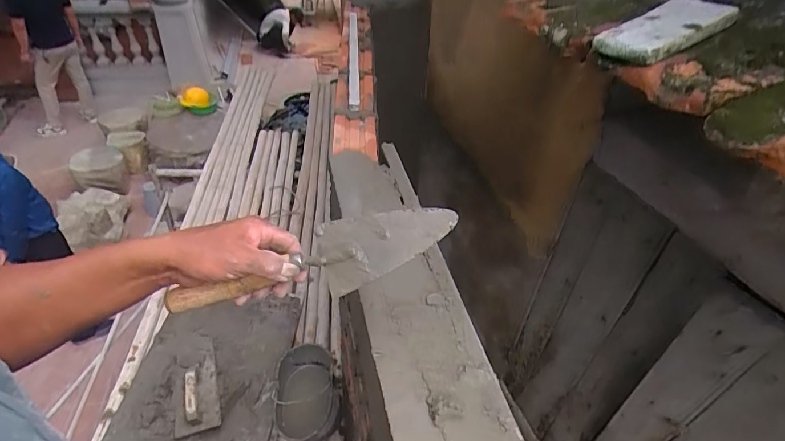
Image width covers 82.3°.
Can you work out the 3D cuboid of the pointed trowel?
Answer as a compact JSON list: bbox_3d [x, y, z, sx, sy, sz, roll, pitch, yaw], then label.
[{"bbox_3d":[-0.083,0.046,0.502,0.305,0.061,0.075,-18,45,-7],"label":"pointed trowel"}]

